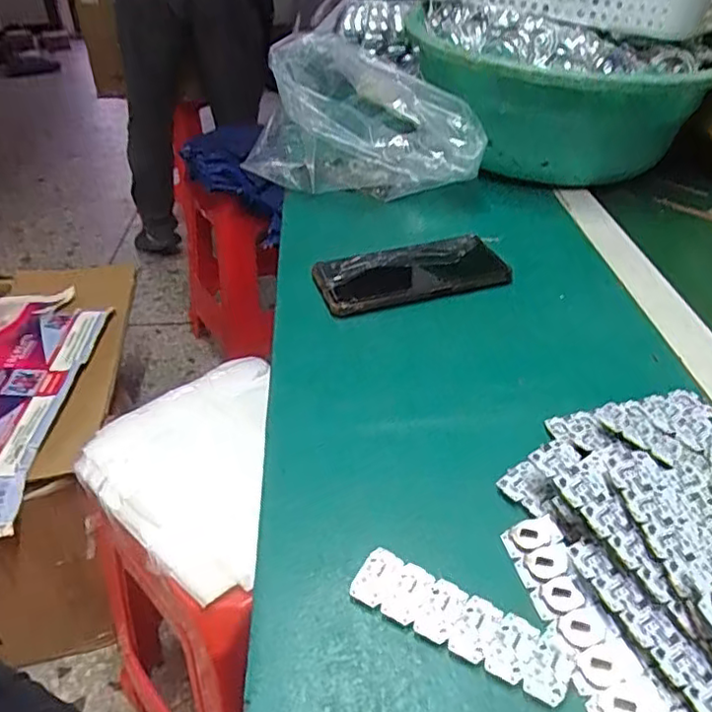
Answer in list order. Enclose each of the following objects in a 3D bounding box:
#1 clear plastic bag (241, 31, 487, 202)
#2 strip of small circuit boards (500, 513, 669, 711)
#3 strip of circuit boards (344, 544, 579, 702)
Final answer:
[{"bbox_3d":[0.001,-0.247,0.669,0.251,0.143,0.133,1,38,3],"label":"clear plastic bag"},{"bbox_3d":[0.104,0.123,0.303,0.030,0.006,0.107,-9,38,-11],"label":"strip of small circuit boards"},{"bbox_3d":[0.049,0.127,0.303,0.105,0.007,0.028,19,42,24],"label":"strip of circuit boards"}]

